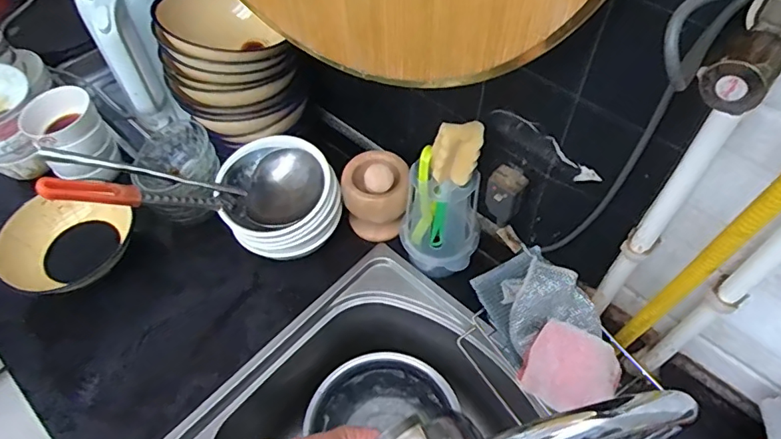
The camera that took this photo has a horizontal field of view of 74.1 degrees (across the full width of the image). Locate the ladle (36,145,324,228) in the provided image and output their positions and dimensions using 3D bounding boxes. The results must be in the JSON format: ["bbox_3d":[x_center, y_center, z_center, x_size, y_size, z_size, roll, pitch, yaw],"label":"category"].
[{"bbox_3d":[-0.276,-0.055,0.705,0.358,0.067,0.127,6,54,-13],"label":"ladle"}]

